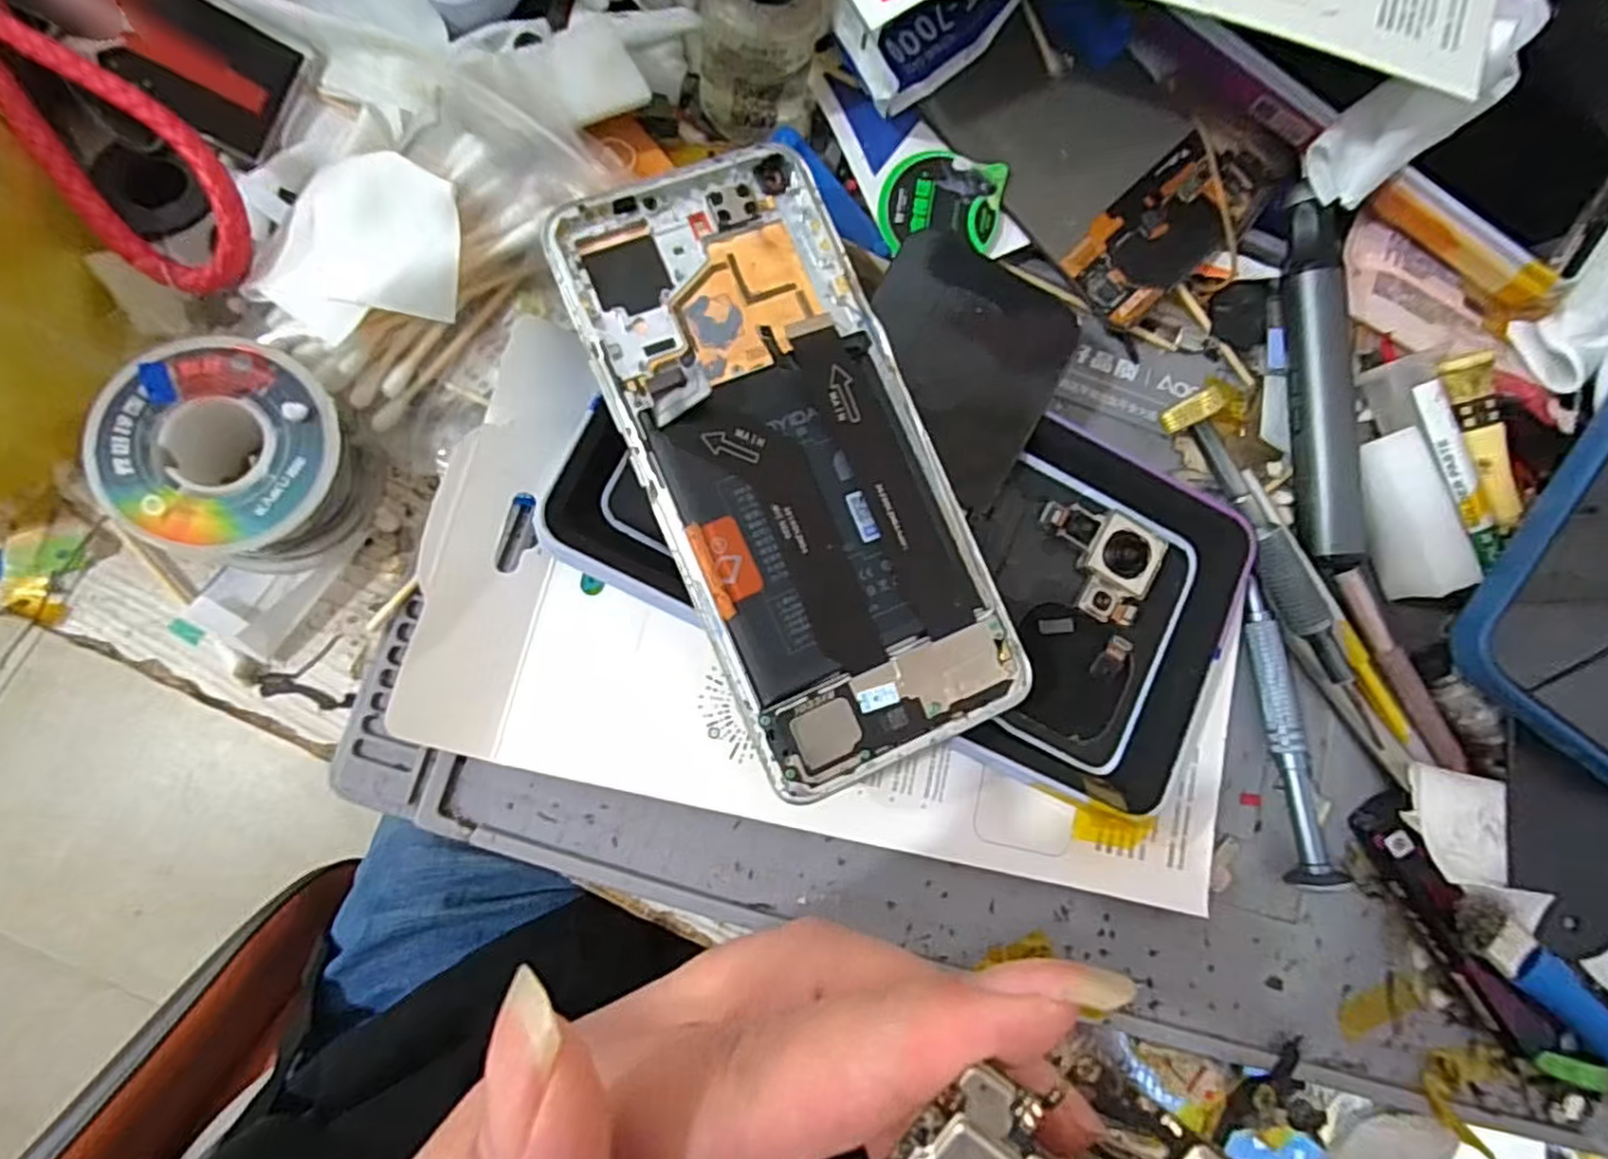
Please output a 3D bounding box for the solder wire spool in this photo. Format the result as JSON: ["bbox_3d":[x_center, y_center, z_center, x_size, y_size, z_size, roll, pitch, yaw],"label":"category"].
[{"bbox_3d":[-0.146,-0.031,0.190,0.052,0.028,0.055,1,82,-8],"label":"solder wire spool"}]

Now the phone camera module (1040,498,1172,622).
[{"bbox_3d":[0.085,-0.006,0.212,0.035,0.006,0.031,22,80,-5],"label":"phone camera module"}]

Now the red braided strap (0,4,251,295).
[{"bbox_3d":[-0.177,-0.111,0.179,0.090,0.013,0.034,44,85,-4],"label":"red braided strap"}]

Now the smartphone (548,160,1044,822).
[{"bbox_3d":[-0.004,-0.032,0.190,0.073,0.009,0.164,-22,85,-9],"label":"smartphone"}]

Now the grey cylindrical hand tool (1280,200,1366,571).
[{"bbox_3d":[0.169,-0.062,0.238,0.018,0.011,0.115,-2,83,-9],"label":"grey cylindrical hand tool"}]

